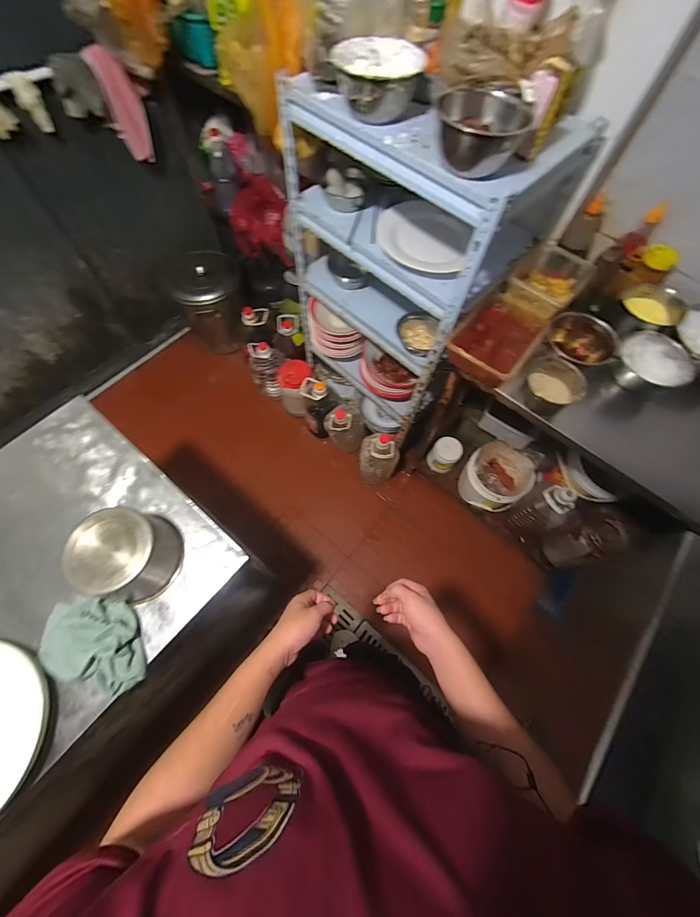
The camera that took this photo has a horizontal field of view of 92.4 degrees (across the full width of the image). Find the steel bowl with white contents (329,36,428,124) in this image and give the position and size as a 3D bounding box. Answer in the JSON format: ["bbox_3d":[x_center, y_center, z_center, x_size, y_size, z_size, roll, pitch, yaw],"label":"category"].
[{"bbox_3d":[0.057,-0.739,0.656,0.161,0.062,0.168,1,66,-2],"label":"steel bowl with white contents"}]

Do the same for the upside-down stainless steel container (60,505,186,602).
[{"bbox_3d":[-0.410,0.177,0.624,0.145,0.129,0.158,6,66,0],"label":"upside-down stainless steel container"}]

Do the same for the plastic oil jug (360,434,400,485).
[{"bbox_3d":[0.121,0.009,1.485,0.170,0.311,0.135,20,67,6],"label":"plastic oil jug"}]

